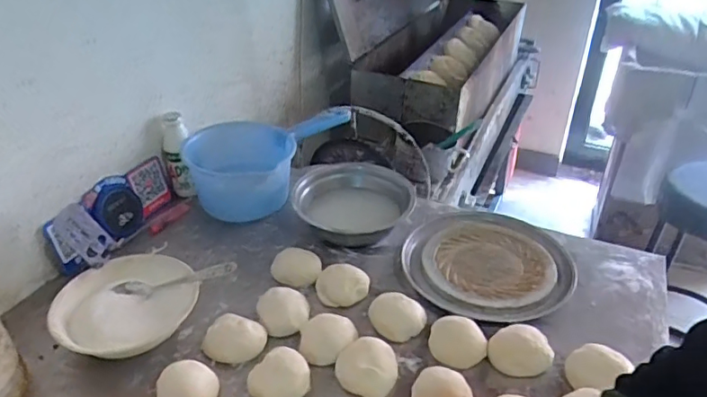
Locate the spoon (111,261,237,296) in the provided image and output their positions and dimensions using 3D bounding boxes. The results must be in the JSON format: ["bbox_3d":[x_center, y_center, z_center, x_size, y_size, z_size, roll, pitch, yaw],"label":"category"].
[{"bbox_3d":[-0.229,0.105,0.689,0.160,0.016,0.026,-12,33,7],"label":"spoon"}]

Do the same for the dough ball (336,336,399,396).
[{"bbox_3d":[0.019,0.190,0.622,0.063,0.025,0.067,-1,34,1],"label":"dough ball"}]

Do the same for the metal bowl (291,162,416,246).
[{"bbox_3d":[0.000,0.008,0.886,0.178,0.059,0.201,9,33,14],"label":"metal bowl"}]

